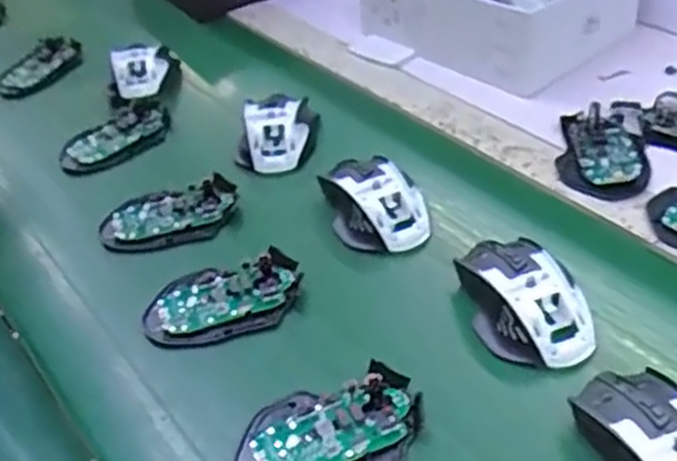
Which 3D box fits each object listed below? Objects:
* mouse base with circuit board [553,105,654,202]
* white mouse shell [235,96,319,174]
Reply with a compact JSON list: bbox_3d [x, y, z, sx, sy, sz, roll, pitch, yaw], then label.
[{"bbox_3d":[0.223,-0.066,0.659,0.071,0.019,0.102,-3,47,14],"label":"mouse base with circuit board"},{"bbox_3d":[-0.056,-0.090,0.723,0.070,0.045,0.076,-3,30,2],"label":"white mouse shell"}]

